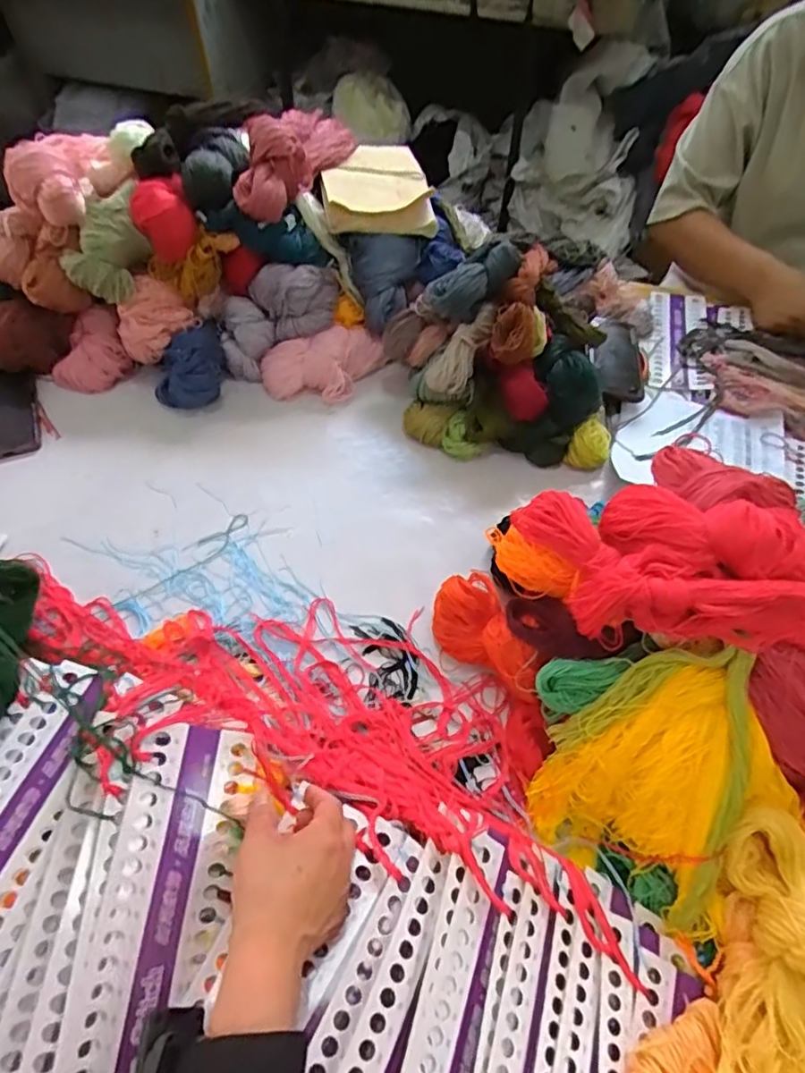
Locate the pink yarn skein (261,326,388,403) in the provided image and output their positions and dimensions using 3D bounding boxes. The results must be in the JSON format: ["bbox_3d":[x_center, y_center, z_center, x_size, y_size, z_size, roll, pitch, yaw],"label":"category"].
[{"bbox_3d":[-0.101,-0.231,0.814,0.169,0.060,0.086,-18,57,-13],"label":"pink yarn skein"}]

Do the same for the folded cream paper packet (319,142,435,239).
[{"bbox_3d":[-0.039,-0.487,0.831,0.145,0.046,0.210,-6,55,-5],"label":"folded cream paper packet"}]

